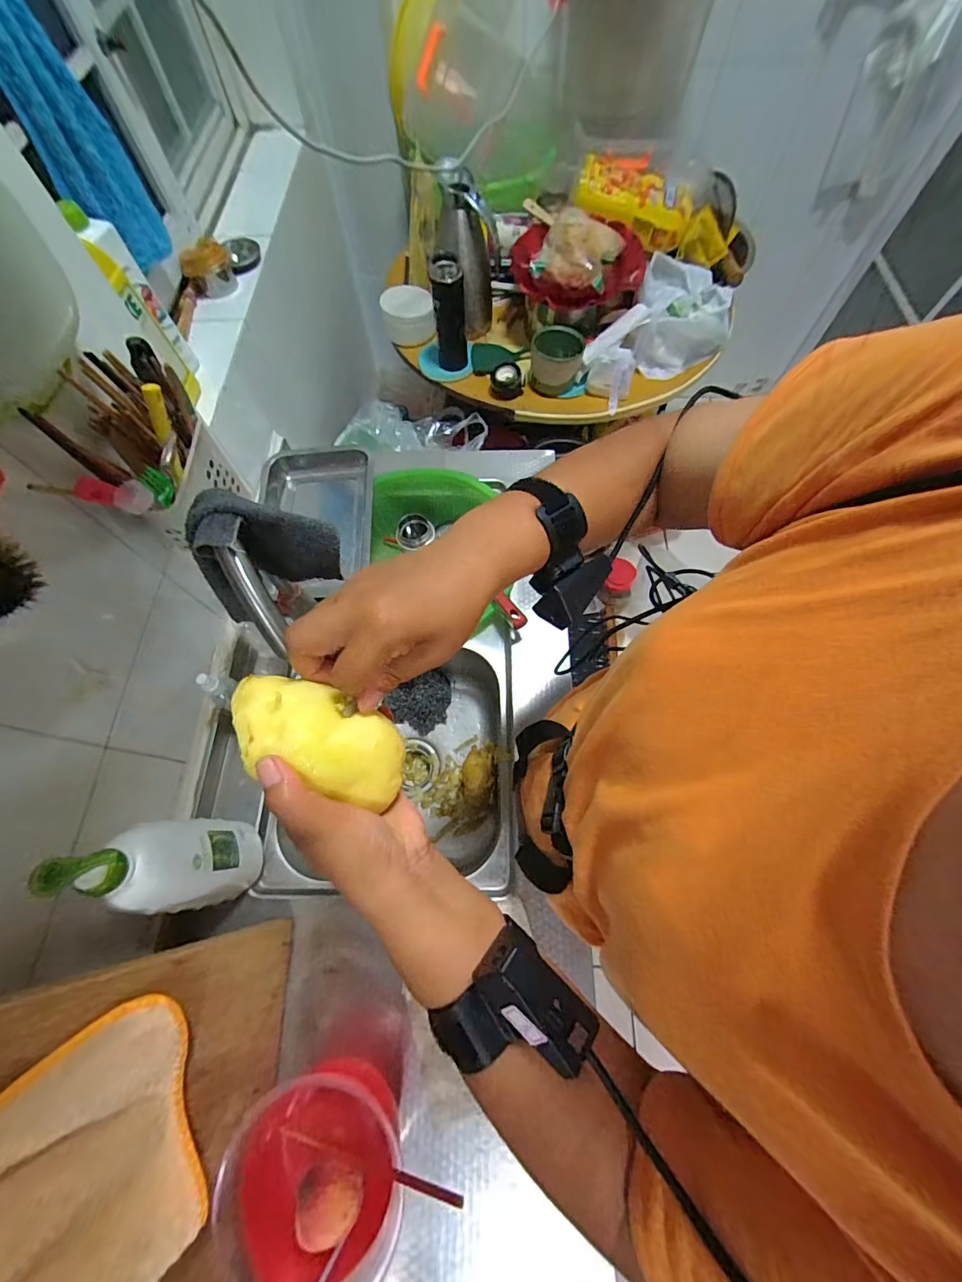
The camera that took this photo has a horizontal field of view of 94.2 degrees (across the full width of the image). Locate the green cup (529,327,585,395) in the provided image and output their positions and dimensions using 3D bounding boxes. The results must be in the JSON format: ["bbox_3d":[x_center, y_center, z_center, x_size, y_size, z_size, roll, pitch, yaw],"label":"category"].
[{"bbox_3d":[0.149,-0.556,0.880,0.095,0.082,0.092,0,68,1],"label":"green cup"}]

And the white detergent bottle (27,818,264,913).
[{"bbox_3d":[-0.317,0.229,0.460,0.065,0.250,0.083,-1,68,0],"label":"white detergent bottle"}]

